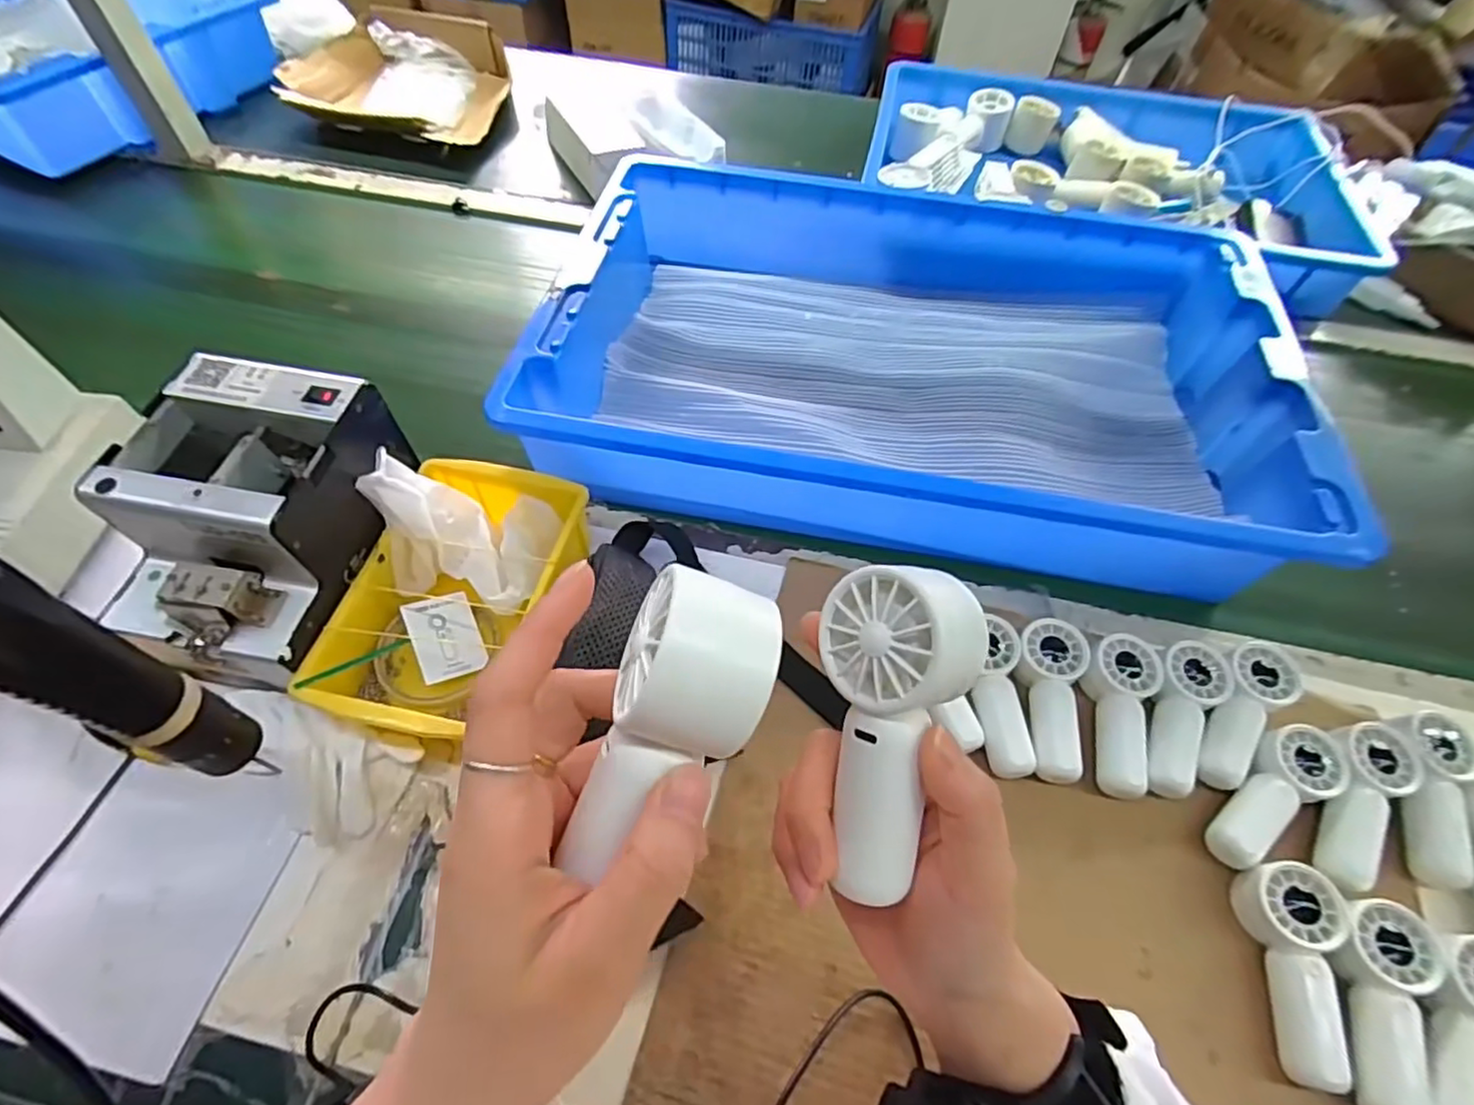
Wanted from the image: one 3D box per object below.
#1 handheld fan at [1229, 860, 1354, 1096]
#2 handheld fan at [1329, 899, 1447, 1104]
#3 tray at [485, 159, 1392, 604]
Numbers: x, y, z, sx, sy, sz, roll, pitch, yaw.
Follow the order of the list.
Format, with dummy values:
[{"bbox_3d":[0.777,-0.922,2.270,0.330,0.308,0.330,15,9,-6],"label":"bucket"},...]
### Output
[{"bbox_3d":[0.330,0.241,0.386,0.048,0.030,0.111,4,56,0],"label":"handheld fan"},{"bbox_3d":[0.365,0.257,0.378,0.050,0.030,0.107,26,59,14],"label":"handheld fan"},{"bbox_3d":[0.151,-0.197,0.621,0.637,0.099,0.451,7,56,2],"label":"tray"}]

